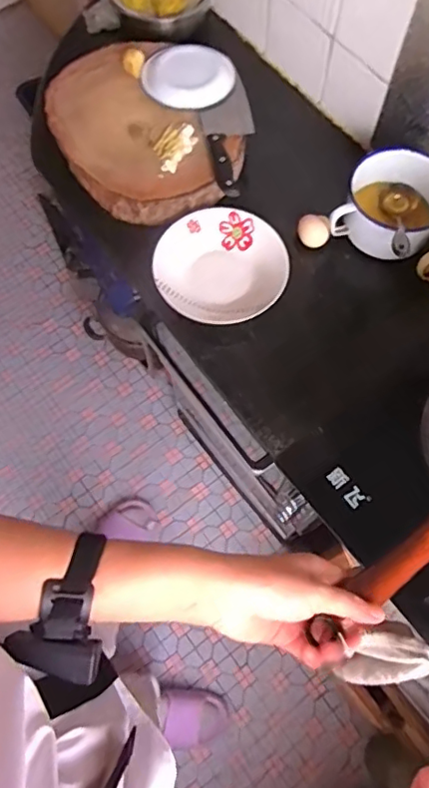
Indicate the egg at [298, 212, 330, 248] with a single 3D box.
[{"bbox_3d":[0.151,-0.248,0.861,0.048,0.037,0.037,13,70,5],"label":"egg"}]

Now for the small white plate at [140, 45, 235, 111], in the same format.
[{"bbox_3d":[-0.043,-0.505,0.899,0.142,0.018,0.119,7,70,2],"label":"small white plate"}]

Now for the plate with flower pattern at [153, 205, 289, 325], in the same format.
[{"bbox_3d":[0.009,-0.185,0.831,0.187,0.035,0.185,0,70,0],"label":"plate with flower pattern"}]

